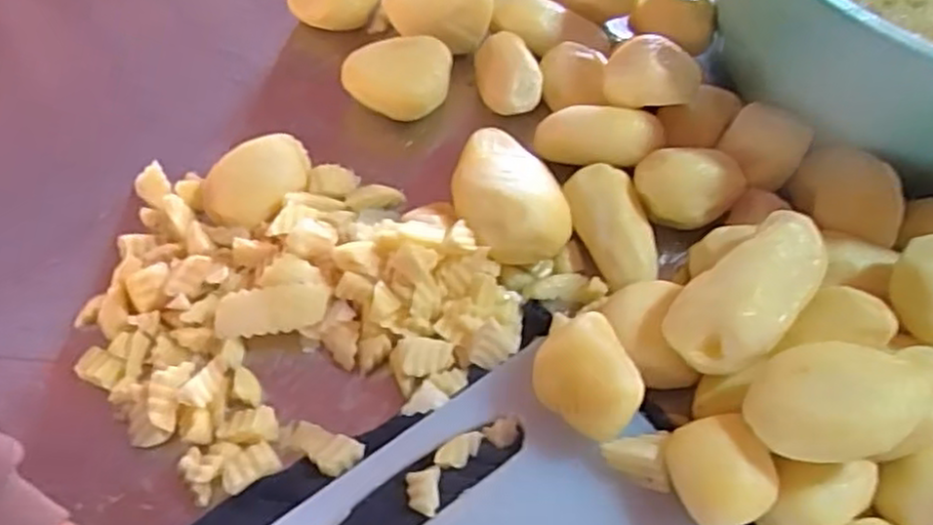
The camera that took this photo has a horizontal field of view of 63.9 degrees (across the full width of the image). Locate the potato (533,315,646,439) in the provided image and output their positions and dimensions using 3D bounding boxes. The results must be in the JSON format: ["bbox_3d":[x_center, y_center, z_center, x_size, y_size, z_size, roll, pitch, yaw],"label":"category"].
[{"bbox_3d":[0.065,0.066,0.424,0.047,0.053,0.065,-23,59,-13],"label":"potato"}]

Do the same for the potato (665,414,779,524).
[{"bbox_3d":[0.135,0.114,0.403,0.050,0.047,0.057,-19,58,-10],"label":"potato"}]

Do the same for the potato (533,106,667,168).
[{"bbox_3d":[0.093,-0.090,0.535,0.089,0.029,0.033,2,59,18],"label":"potato"}]

